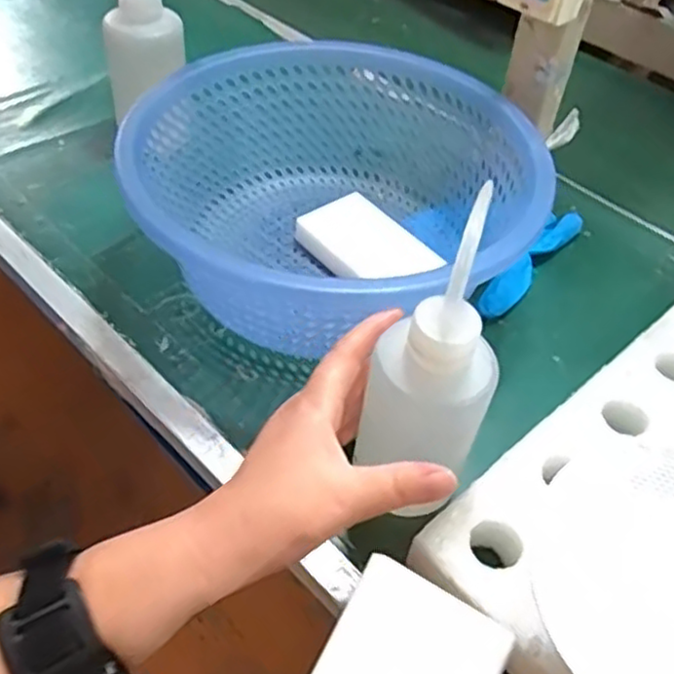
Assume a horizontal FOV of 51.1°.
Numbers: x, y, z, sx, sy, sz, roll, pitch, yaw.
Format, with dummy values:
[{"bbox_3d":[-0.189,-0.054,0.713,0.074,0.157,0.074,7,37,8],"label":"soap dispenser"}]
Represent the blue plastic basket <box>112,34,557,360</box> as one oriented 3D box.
[{"bbox_3d":[0.001,-0.101,0.492,0.267,0.089,0.253,16,49,9],"label":"blue plastic basket"}]

